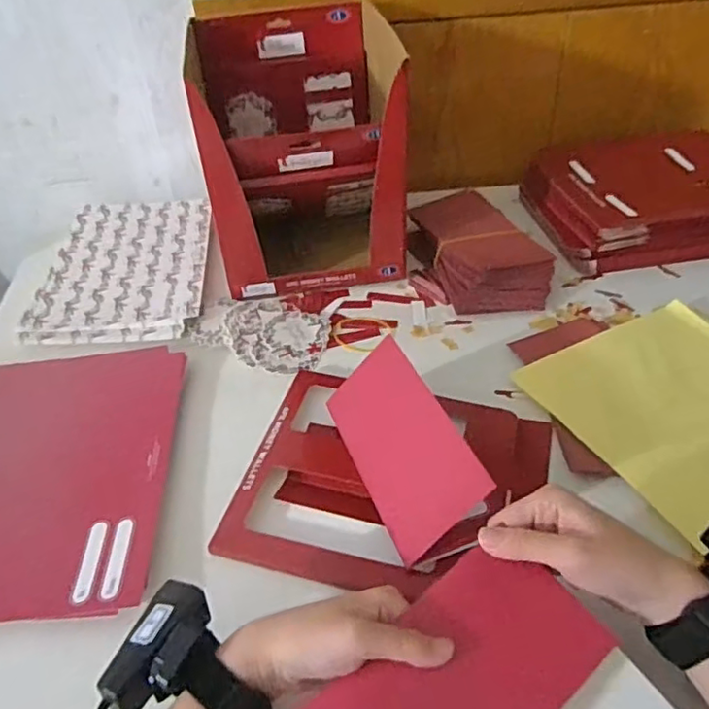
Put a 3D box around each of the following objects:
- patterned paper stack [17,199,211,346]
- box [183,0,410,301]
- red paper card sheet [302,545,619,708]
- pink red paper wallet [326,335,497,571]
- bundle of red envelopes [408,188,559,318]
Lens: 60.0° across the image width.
[{"bbox_3d":[-0.269,-0.108,0.734,0.182,0.027,0.273,-5,40,-2],"label":"patterned paper stack"},{"bbox_3d":[-0.065,-0.237,0.711,0.201,0.241,0.235,-8,40,-5],"label":"box"},{"bbox_3d":[0.051,0.176,0.320,0.167,0.009,0.086,-35,67,-22],"label":"red paper card sheet"},{"bbox_3d":[0.039,0.070,0.467,0.085,0.021,0.185,-47,42,16],"label":"pink red paper wallet"},{"bbox_3d":[0.141,-0.124,0.718,0.113,0.047,0.201,-11,40,-8],"label":"bundle of red envelopes"}]

